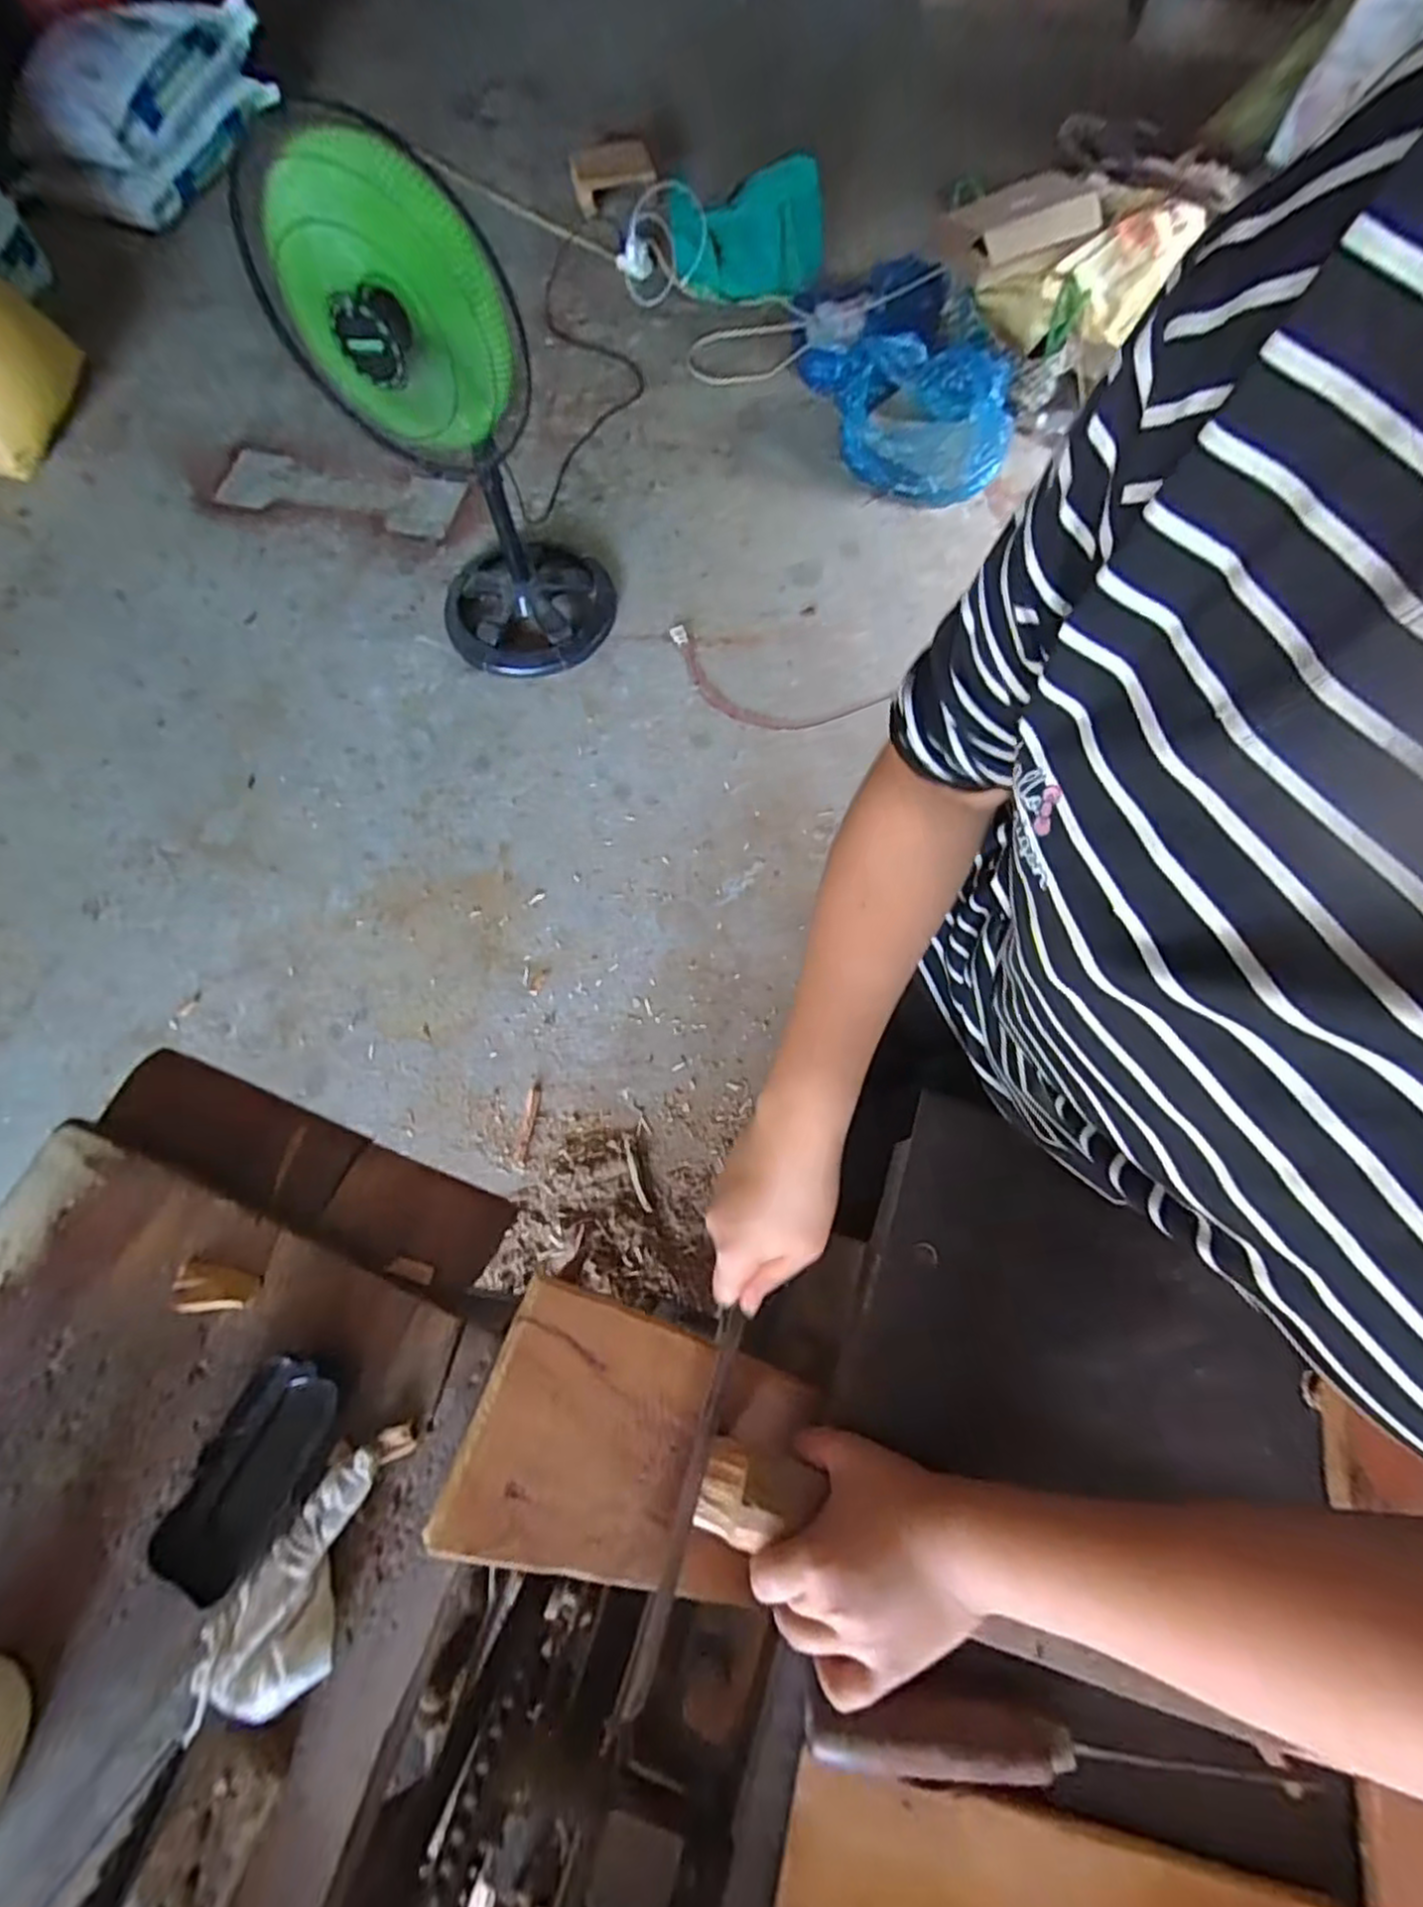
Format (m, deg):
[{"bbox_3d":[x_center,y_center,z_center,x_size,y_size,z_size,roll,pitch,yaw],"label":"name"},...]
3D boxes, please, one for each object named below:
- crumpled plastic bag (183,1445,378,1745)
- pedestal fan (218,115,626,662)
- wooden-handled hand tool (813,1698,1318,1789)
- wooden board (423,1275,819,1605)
[{"bbox_3d":[-0.205,0.325,0.368,0.057,0.025,0.120,36,74,13],"label":"crumpled plastic bag"},{"bbox_3d":[-0.438,-0.936,1.299,0.388,0.875,0.389,-4,70,-1],"label":"pedestal fan"},{"bbox_3d":[0.183,0.419,0.377,0.262,0.022,0.035,5,70,2],"label":"wooden-handled hand tool"},{"bbox_3d":[-0.041,0.291,0.420,0.203,0.024,0.134,32,67,-23],"label":"wooden board"}]

